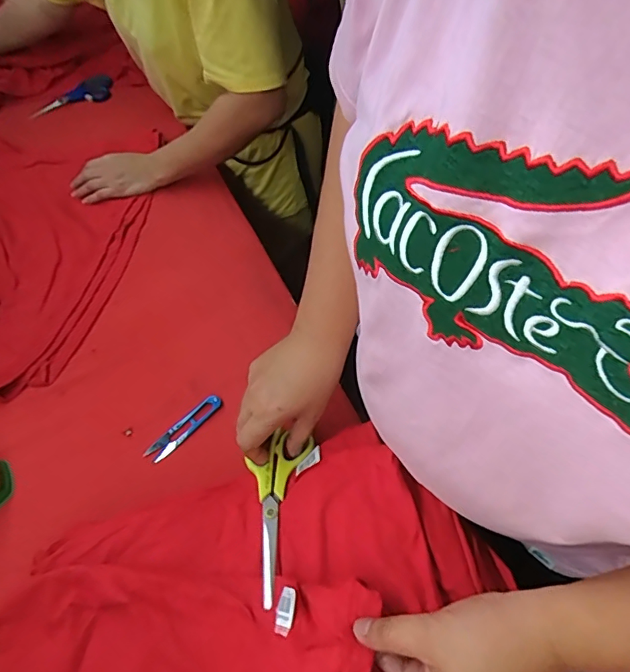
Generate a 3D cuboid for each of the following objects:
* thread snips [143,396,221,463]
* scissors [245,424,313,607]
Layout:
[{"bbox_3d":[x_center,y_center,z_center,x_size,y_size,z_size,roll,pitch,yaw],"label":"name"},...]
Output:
[{"bbox_3d":[-0.154,0.109,0.565,0.102,0.010,0.022,-39,63,-19],"label":"thread snips"},{"bbox_3d":[-0.038,0.174,0.471,0.065,0.015,0.162,-1,50,4],"label":"scissors"}]

